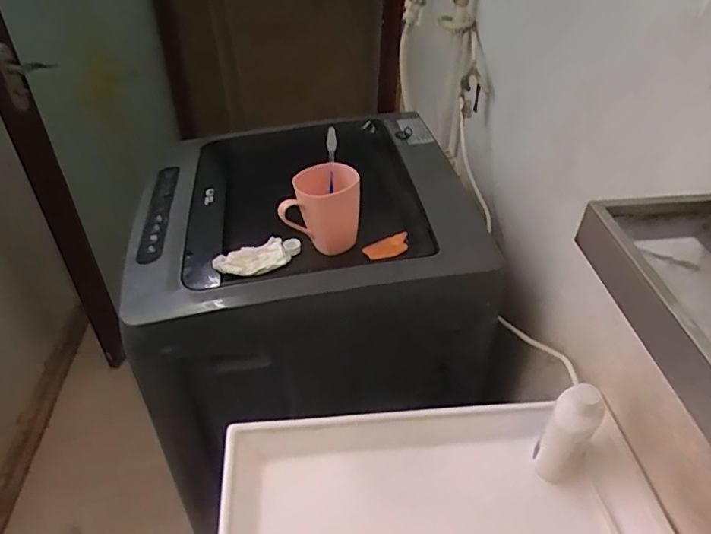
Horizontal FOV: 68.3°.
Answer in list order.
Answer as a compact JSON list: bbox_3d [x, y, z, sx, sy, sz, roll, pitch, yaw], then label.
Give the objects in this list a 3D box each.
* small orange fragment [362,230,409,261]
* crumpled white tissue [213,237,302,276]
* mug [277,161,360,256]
[{"bbox_3d":[0.049,-0.030,0.777,0.075,0.019,0.036,-23,46,-26],"label":"small orange fragment"},{"bbox_3d":[-0.143,-0.014,0.771,0.127,0.033,0.037,-17,44,-20],"label":"crumpled white tissue"},{"bbox_3d":[-0.056,-0.087,0.797,0.119,0.123,0.083,-10,42,-13],"label":"mug"}]

